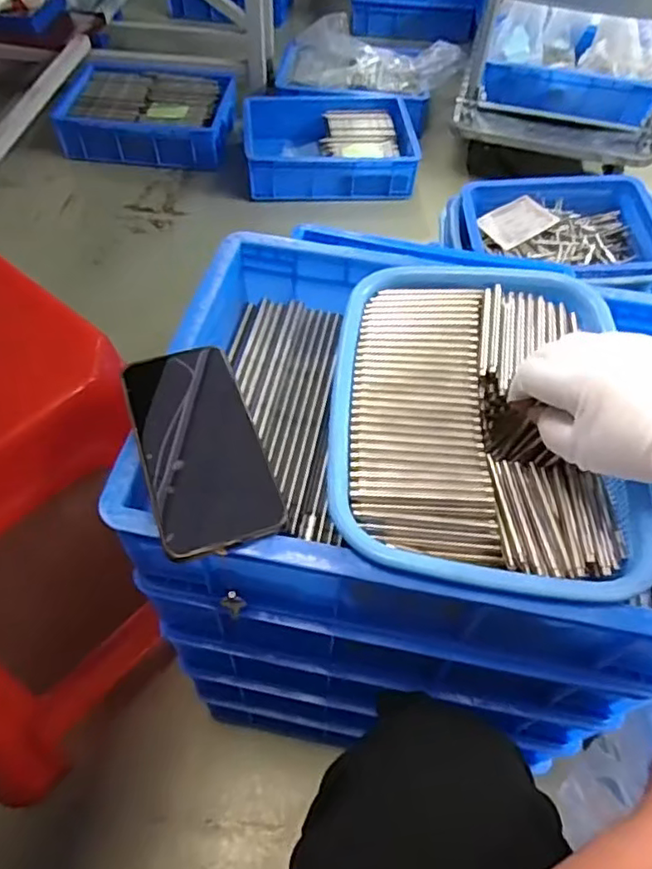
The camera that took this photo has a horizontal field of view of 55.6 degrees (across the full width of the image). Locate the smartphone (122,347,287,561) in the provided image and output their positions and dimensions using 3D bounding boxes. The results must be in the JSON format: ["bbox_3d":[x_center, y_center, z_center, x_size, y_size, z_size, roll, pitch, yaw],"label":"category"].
[{"bbox_3d":[-0.084,0.004,0.407,0.075,0.012,0.152,-16,56,-15],"label":"smartphone"}]

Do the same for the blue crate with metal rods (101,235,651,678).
[{"bbox_3d":[0.080,0.001,0.500,0.407,0.119,0.312,10,53,4],"label":"blue crate with metal rods"}]

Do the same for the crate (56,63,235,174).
[{"bbox_3d":[-0.464,-0.848,1.639,0.450,0.104,0.335,7,53,2],"label":"crate"}]

